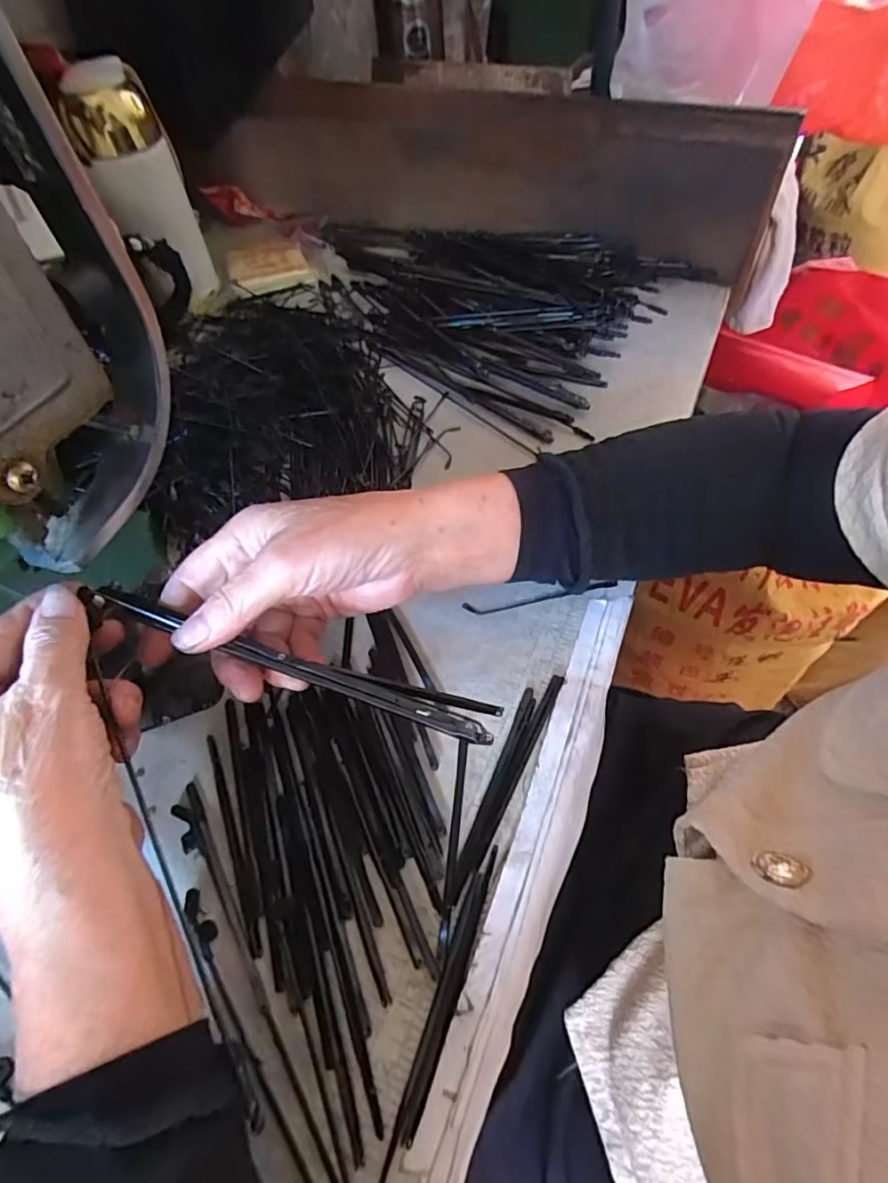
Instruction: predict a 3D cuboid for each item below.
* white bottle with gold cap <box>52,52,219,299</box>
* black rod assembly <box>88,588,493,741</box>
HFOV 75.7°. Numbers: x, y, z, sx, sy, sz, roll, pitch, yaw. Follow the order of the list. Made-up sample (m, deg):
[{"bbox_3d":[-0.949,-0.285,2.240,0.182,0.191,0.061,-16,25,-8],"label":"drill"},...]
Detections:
[{"bbox_3d":[-0.235,-0.313,0.452,0.068,0.146,0.048,-27,57,-15],"label":"white bottle with gold cap"},{"bbox_3d":[-0.068,0.031,0.247,0.184,0.005,0.022,16,33,3],"label":"black rod assembly"}]

